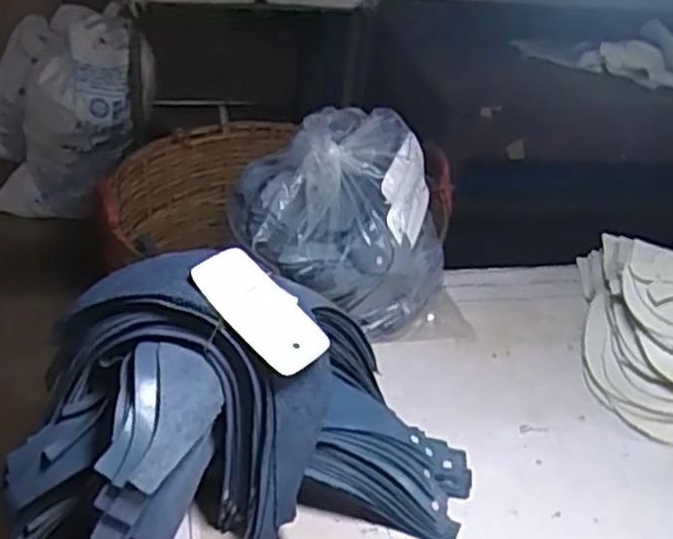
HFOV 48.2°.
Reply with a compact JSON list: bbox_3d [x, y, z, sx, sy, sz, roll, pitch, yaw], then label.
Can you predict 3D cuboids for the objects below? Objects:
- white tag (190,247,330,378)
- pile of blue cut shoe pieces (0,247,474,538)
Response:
[{"bbox_3d":[-0.053,0.028,0.531,0.102,0.007,0.051,43,57,8],"label":"white tag"},{"bbox_3d":[-0.065,0.101,0.581,0.362,0.202,0.165,-3,34,-16],"label":"pile of blue cut shoe pieces"}]

